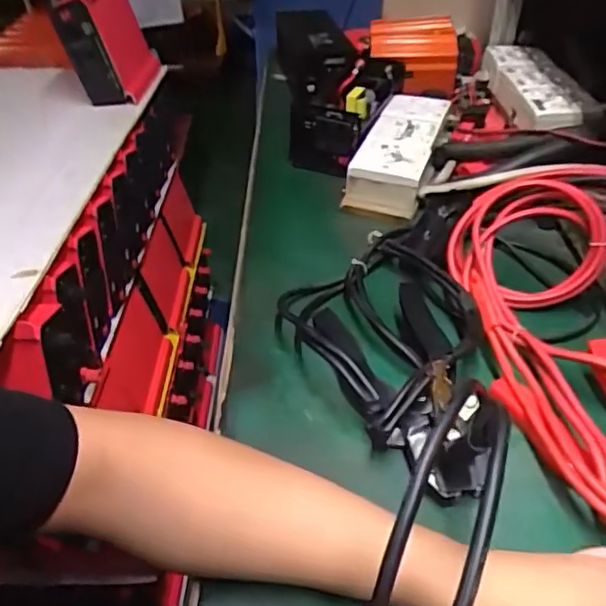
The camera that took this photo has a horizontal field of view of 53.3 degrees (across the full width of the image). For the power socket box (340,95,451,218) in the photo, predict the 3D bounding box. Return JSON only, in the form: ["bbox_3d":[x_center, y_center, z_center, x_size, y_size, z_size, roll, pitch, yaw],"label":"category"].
[{"bbox_3d":[0.132,-0.207,0.814,0.088,0.060,0.251,11,41,16],"label":"power socket box"}]

